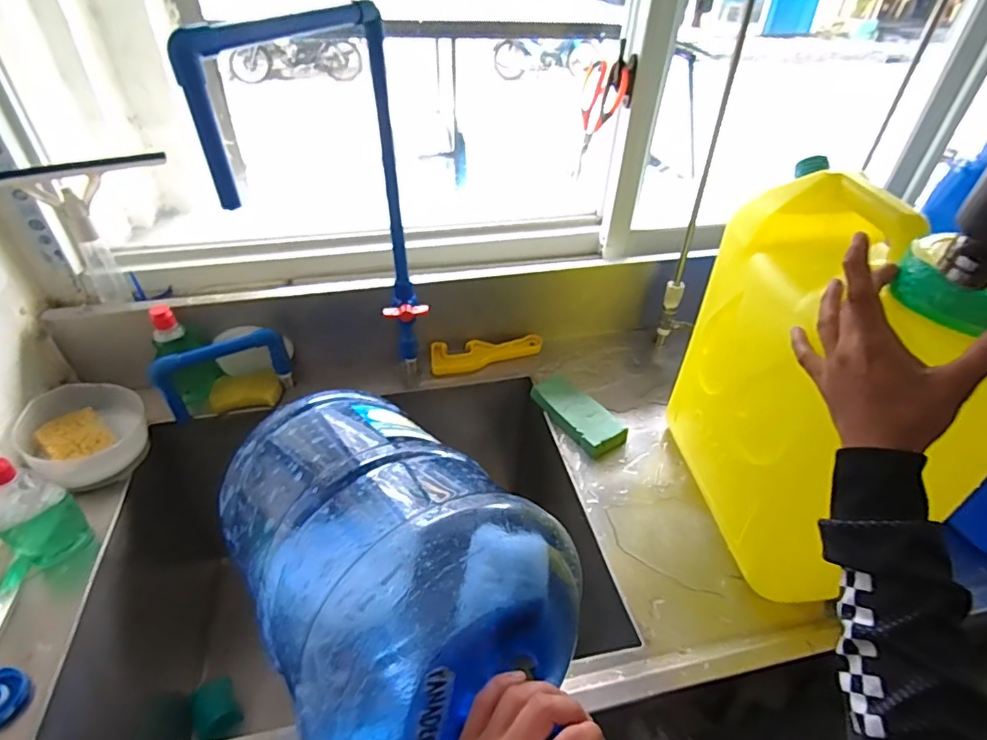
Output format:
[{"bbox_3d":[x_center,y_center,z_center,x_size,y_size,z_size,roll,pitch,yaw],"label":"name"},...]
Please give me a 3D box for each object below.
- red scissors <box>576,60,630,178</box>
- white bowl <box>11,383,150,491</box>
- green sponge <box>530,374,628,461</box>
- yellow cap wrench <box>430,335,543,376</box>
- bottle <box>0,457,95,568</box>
[{"bbox_3d":[0.152,-0.394,0.847,0.022,0.160,0.082,2,31,-42],"label":"red scissors"},{"bbox_3d":[-0.563,0.085,0.747,0.143,0.078,0.144,1,41,-1],"label":"white bowl"},{"bbox_3d":[0.129,0.067,0.849,0.069,0.034,0.163,-26,48,-28],"label":"green sponge"},{"bbox_3d":[-0.011,-0.032,0.958,0.202,0.022,0.066,-11,43,-14],"label":"yellow cap wrench"},{"bbox_3d":[-0.533,0.154,0.617,0.065,0.148,0.070,26,47,25],"label":"bottle"}]

